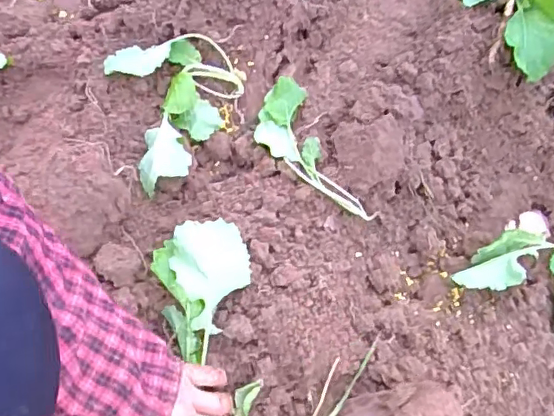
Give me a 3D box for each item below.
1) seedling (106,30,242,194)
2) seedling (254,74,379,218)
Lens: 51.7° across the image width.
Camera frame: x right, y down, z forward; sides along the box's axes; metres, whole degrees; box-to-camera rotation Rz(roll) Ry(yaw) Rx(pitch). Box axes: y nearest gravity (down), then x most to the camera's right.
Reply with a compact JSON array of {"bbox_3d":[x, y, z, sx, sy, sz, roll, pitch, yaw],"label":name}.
[{"bbox_3d":[-0.119,-0.107,0.597,0.116,0.070,0.187,18,64,11],"label":"seedling"},{"bbox_3d":[0.025,-0.060,0.582,0.076,0.044,0.179,-23,63,-11],"label":"seedling"}]

